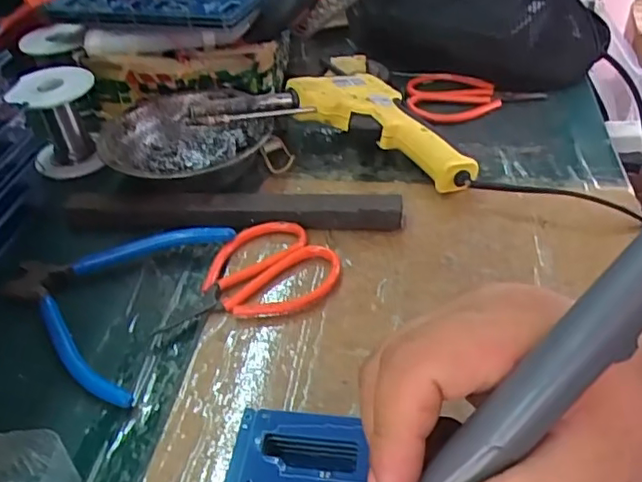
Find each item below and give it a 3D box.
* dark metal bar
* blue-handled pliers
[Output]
[{"bbox_3d":[-0.064,-0.022,0.407,0.235,0.019,0.023,2,41,8],"label":"dark metal bar"},{"bbox_3d":[-0.134,0.029,0.357,0.121,0.020,0.125,11,43,18],"label":"blue-handled pliers"}]

